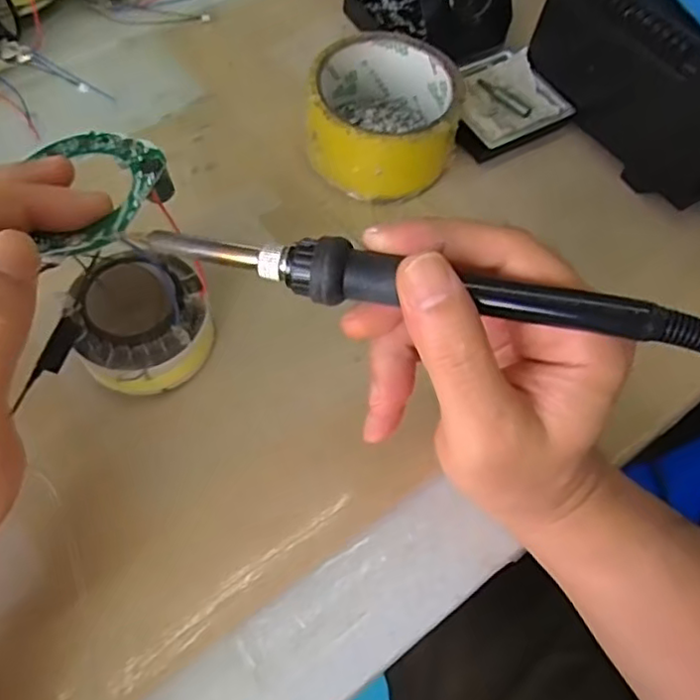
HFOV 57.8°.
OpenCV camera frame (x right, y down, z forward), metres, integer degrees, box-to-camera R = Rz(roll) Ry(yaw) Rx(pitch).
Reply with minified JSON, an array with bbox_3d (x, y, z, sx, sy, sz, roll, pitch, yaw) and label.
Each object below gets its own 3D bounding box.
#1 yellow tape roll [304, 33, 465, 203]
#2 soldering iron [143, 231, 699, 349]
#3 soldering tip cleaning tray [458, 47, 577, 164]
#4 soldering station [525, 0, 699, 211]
[{"bbox_3d":[0.019,-0.135,0.365,0.084,0.046,0.085,1,63,-2],"label":"yellow tape roll"},{"bbox_3d":[0.025,-0.020,0.206,0.191,0.017,0.017,11,63,9],"label":"soldering iron"},{"bbox_3d":[0.090,-0.155,0.395,0.072,0.018,0.071,-29,67,-16],"label":"soldering tip cleaning tray"},{"bbox_3d":[0.193,-0.166,0.362,0.094,0.098,0.148,-29,68,-16],"label":"soldering station"}]

